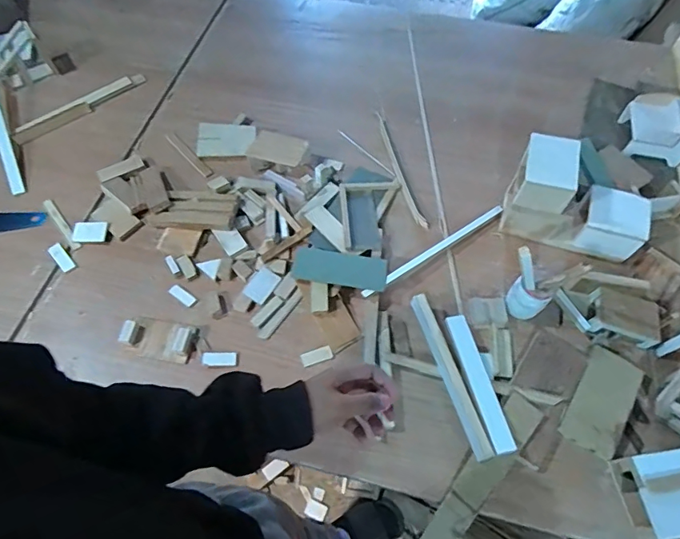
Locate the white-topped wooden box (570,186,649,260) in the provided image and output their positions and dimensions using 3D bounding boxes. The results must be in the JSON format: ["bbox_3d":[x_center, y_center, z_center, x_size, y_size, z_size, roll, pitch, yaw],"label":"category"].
[{"bbox_3d":[0.513,-0.085,0.886,0.111,0.073,0.113,21,64,12],"label":"white-topped wooden box"}]

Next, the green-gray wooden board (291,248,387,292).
[{"bbox_3d":[-0.002,-0.001,0.874,0.176,0.012,0.073,7,60,12],"label":"green-gray wooden board"}]

